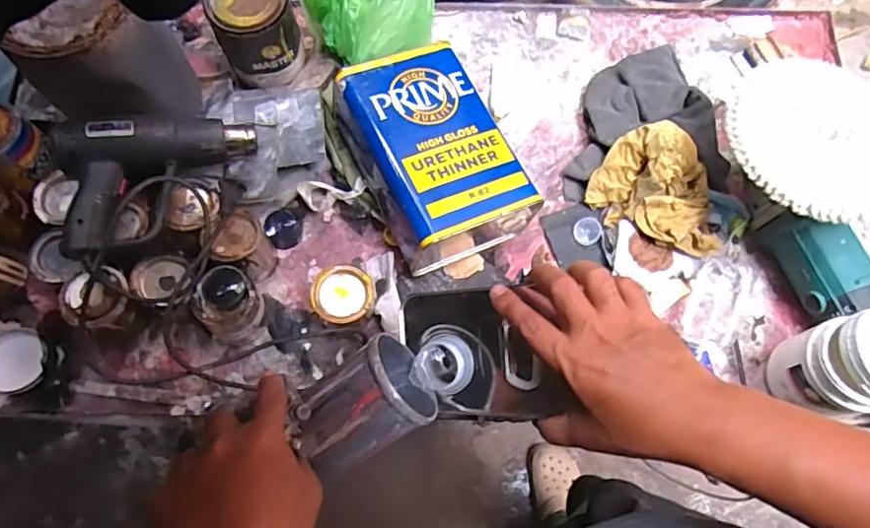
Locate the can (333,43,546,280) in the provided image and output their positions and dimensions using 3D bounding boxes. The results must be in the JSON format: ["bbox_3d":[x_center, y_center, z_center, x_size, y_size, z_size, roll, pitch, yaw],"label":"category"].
[{"bbox_3d":[-0.004,-0.135,0.712,0.166,0.121,0.248,-26,75,-6],"label":"can"}]

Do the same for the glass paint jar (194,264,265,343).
[{"bbox_3d":[-0.244,0.050,0.666,0.070,0.076,0.077,37,78,11],"label":"glass paint jar"}]

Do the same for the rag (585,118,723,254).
[{"bbox_3d":[0.303,-0.107,0.730,0.180,0.062,0.145,19,75,7],"label":"rag"}]

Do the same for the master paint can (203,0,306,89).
[{"bbox_3d":[-0.237,-0.310,0.747,0.110,0.121,0.091,-26,75,-6],"label":"master paint can"}]

